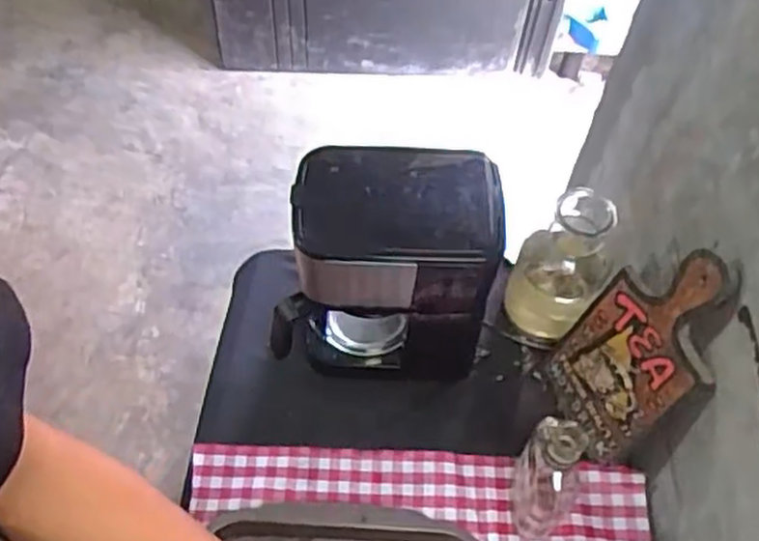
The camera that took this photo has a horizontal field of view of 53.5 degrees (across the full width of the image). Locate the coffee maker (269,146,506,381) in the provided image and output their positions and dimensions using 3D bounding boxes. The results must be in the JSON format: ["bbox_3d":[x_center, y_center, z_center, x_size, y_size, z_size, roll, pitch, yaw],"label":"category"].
[{"bbox_3d":[0.012,0.006,0.803,0.228,0.258,0.136,6,56,1],"label":"coffee maker"}]

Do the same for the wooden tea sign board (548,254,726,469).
[{"bbox_3d":[0.257,0.083,0.751,0.020,0.273,0.139,-8,57,-26],"label":"wooden tea sign board"}]

